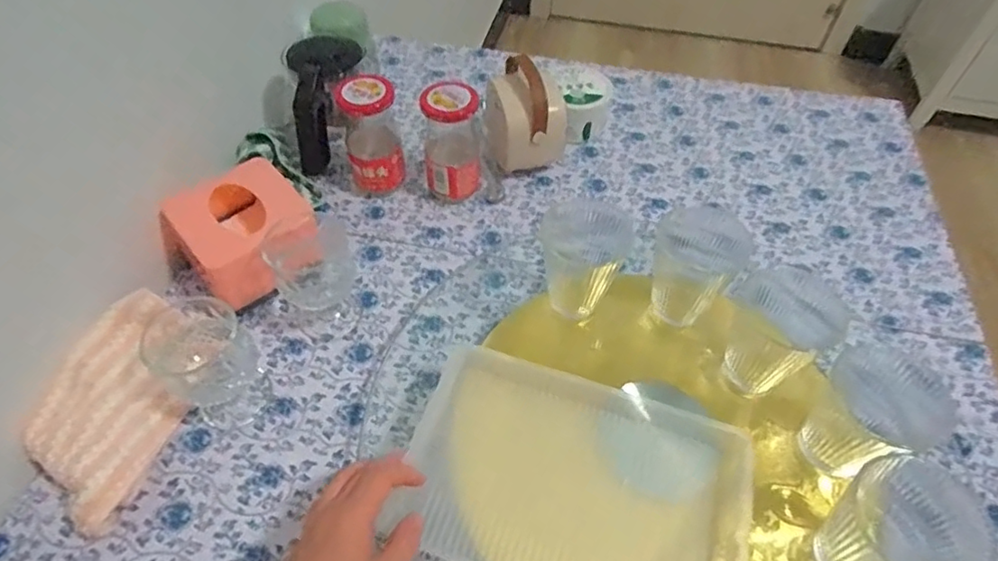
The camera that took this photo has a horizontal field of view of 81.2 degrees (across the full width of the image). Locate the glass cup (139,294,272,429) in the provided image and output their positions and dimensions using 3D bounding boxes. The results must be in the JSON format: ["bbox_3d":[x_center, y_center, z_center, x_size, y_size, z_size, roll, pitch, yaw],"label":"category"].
[{"bbox_3d":[-0.236,0.064,0.471,0.078,0.094,0.069,39,60,24],"label":"glass cup"}]

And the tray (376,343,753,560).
[{"bbox_3d":[0.056,0.147,0.427,0.237,0.027,0.158,18,53,10],"label":"tray"}]

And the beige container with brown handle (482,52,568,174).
[{"bbox_3d":[0.029,-0.182,0.655,0.084,0.117,0.101,-9,53,-8],"label":"beige container with brown handle"}]

